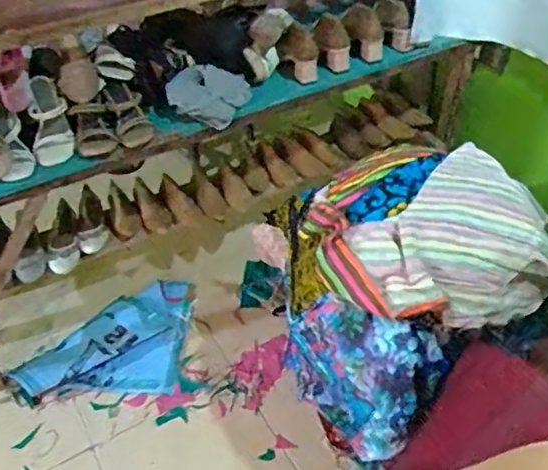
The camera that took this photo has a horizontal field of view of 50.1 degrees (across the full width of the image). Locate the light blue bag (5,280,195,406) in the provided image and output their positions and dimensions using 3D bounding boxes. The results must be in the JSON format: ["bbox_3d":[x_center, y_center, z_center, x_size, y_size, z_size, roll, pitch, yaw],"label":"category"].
[{"bbox_3d":[-0.471,0.279,1.684,0.450,0.034,0.396,-4,43,-2],"label":"light blue bag"}]

